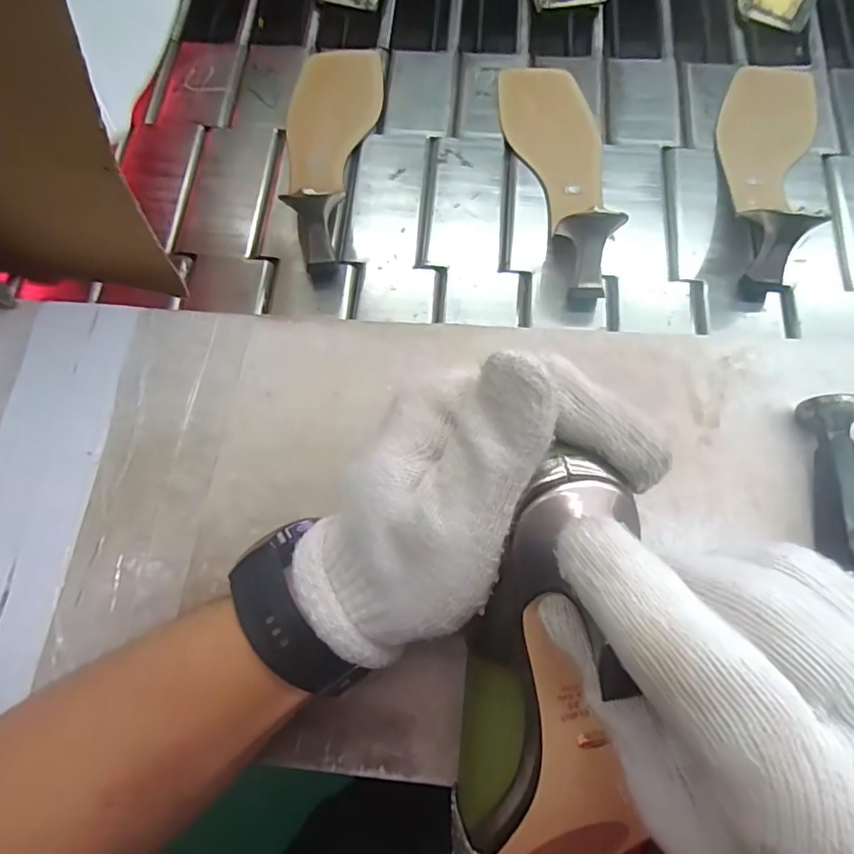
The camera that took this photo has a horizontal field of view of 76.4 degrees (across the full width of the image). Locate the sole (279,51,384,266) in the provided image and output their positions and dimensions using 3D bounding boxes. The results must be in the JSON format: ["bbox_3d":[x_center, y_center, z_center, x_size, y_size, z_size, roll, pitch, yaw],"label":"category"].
[{"bbox_3d":[-0.085,-0.231,0.422,0.072,0.051,0.224,8,73,3],"label":"sole"}]

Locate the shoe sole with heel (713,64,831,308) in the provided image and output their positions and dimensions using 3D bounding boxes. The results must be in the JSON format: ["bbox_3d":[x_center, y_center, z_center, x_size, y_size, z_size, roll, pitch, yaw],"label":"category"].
[{"bbox_3d":[0.261,-0.211,0.412,0.073,0.052,0.230,21,74,7],"label":"shoe sole with heel"}]

